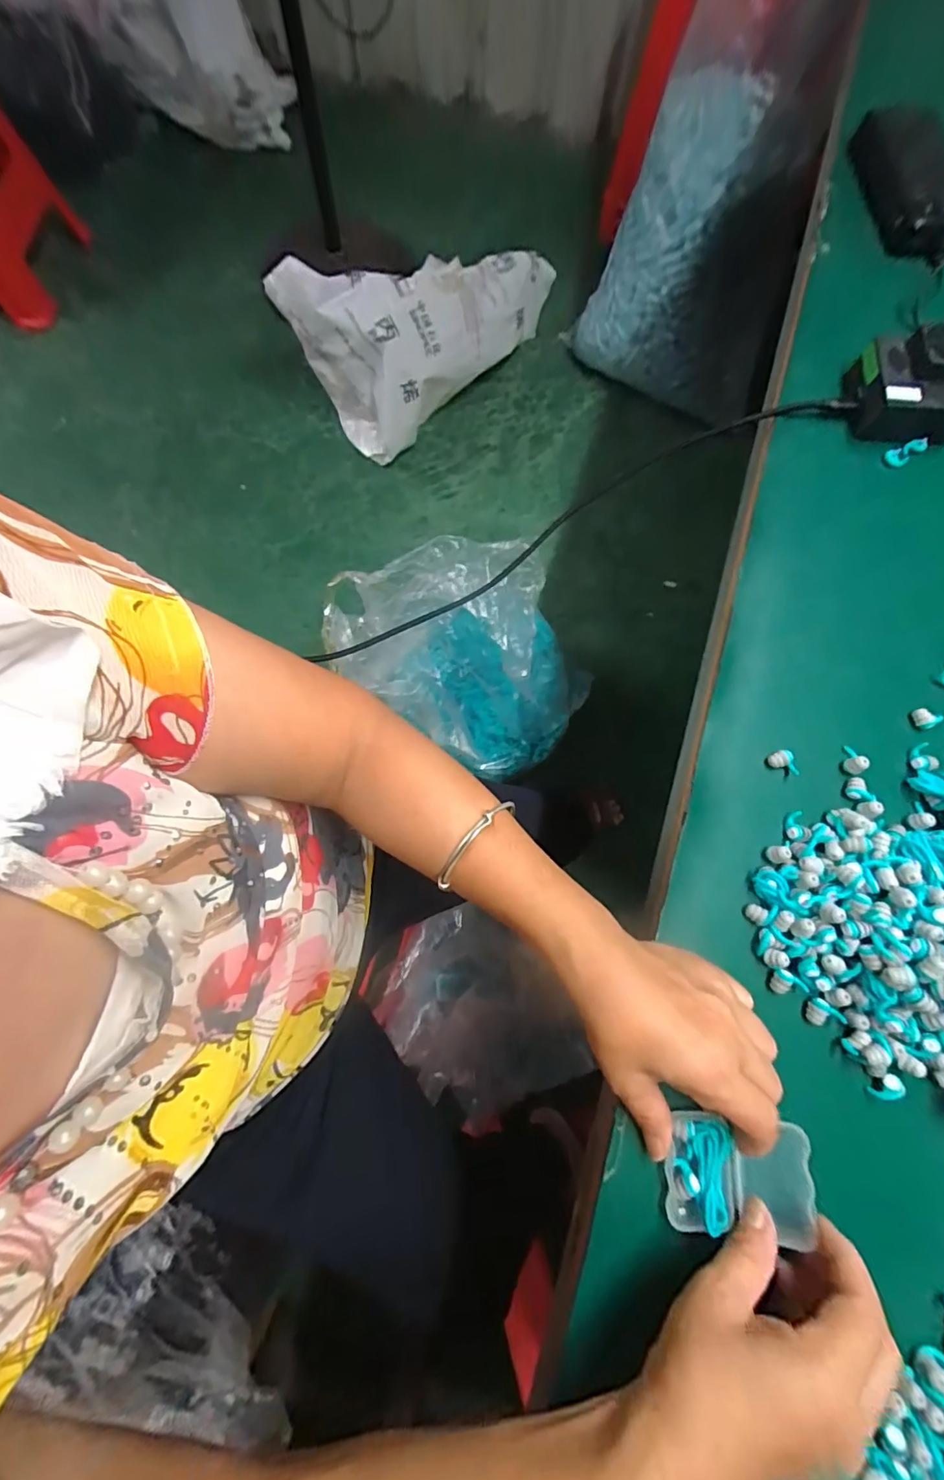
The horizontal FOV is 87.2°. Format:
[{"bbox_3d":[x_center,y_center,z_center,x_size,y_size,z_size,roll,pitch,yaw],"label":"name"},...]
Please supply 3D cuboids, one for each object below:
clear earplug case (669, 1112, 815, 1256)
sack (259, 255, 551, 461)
[{"bbox_3d":[0.144,0.239,0.270,0.069,0.019,0.054,2,76,-1],"label":"clear earplug case"},{"bbox_3d":[-0.084,-0.949,1.138,0.600,0.314,0.288,-36,80,-9],"label":"sack"}]

